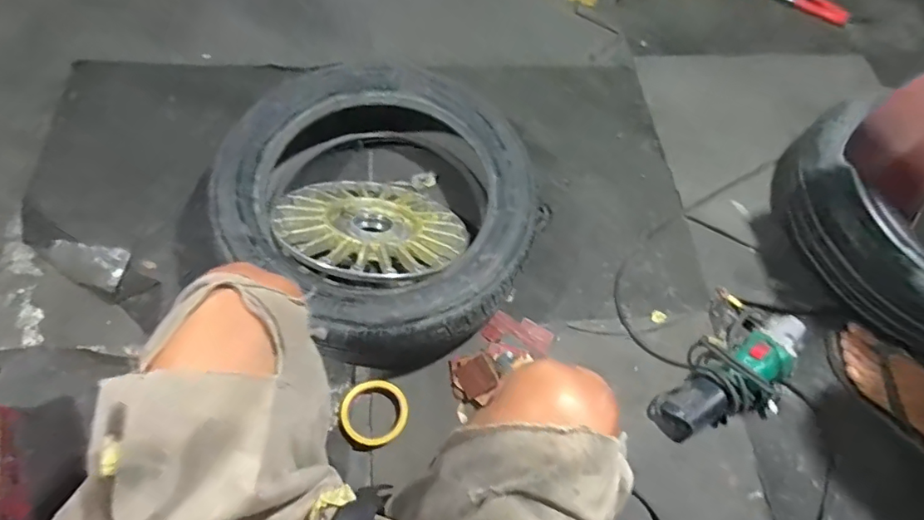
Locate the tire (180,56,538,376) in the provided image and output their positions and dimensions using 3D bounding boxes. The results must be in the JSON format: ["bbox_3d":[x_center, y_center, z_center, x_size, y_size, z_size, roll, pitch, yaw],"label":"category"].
[{"bbox_3d":[-0.130,-0.097,0.838,0.486,0.157,0.500,2,64,-4],"label":"tire"}]

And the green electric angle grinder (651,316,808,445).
[{"bbox_3d":[0.446,0.202,0.805,0.273,0.087,0.106,-27,70,-17],"label":"green electric angle grinder"}]

